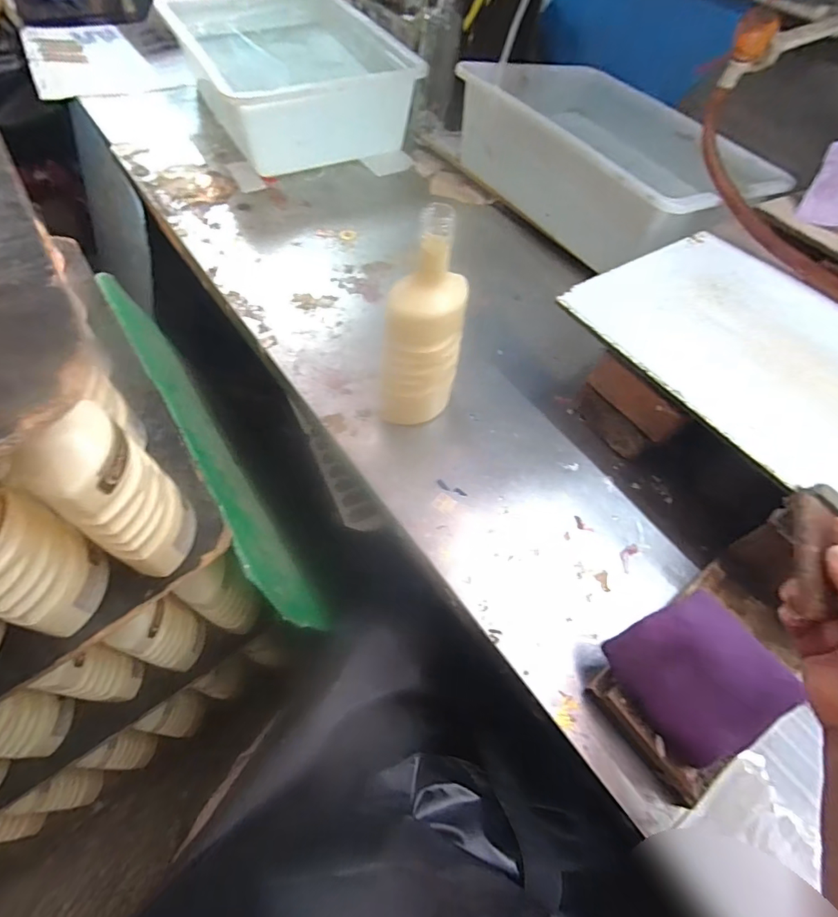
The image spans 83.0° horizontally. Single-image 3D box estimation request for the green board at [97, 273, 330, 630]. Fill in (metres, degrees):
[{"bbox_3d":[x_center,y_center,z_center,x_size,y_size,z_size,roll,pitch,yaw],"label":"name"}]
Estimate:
[{"bbox_3d":[-0.297,-0.033,0.641,0.010,0.184,0.599,-34,76,-5],"label":"green board"}]

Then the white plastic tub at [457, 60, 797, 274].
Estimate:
[{"bbox_3d":[0.332,-0.525,0.834,0.310,0.154,0.515,-26,65,-18],"label":"white plastic tub"}]

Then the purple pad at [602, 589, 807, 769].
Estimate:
[{"bbox_3d":[0.254,0.191,0.425,0.133,0.024,0.117,-23,64,-16],"label":"purple pad"}]

